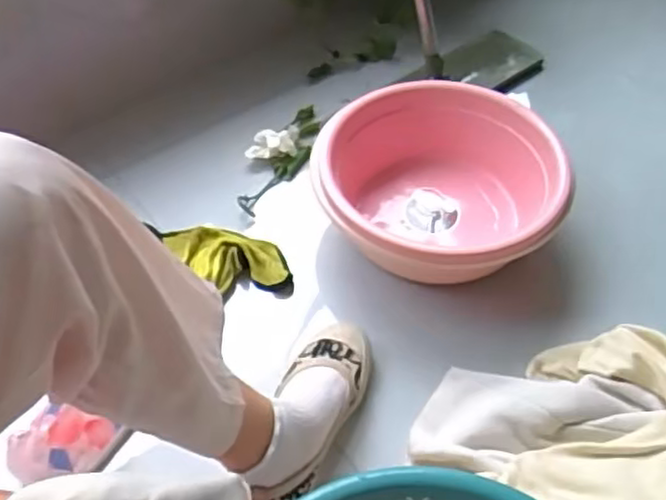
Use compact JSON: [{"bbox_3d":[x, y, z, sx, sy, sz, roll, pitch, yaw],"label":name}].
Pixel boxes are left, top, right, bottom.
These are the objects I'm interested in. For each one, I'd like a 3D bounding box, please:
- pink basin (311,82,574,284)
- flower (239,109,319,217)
[{"bbox_3d":[0.140,-0.072,0.912,0.305,0.143,0.293,0,50,0],"label":"pink basin"},{"bbox_3d":[-0.084,-0.143,1.024,0.085,0.031,0.227,15,51,13],"label":"flower"}]

